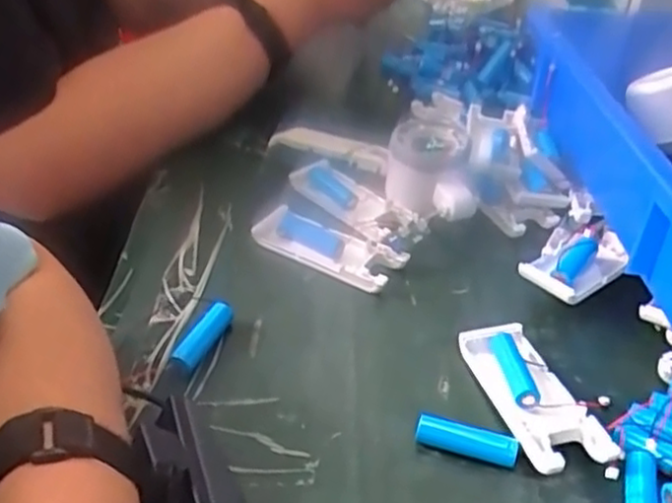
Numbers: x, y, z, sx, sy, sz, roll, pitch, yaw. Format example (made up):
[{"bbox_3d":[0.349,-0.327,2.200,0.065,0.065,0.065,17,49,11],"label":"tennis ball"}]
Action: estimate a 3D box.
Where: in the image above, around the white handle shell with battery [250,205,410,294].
[{"bbox_3d":[-0.004,-0.003,0.492,0.103,0.018,0.044,22,42,27],"label":"white handle shell with battery"}]

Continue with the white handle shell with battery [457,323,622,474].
[{"bbox_3d":[0.102,0.075,0.379,0.040,0.021,0.100,-8,38,-10],"label":"white handle shell with battery"}]

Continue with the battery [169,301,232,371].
[{"bbox_3d":[-0.079,0.050,0.418,0.014,0.017,0.049,14,39,18],"label":"battery"}]

